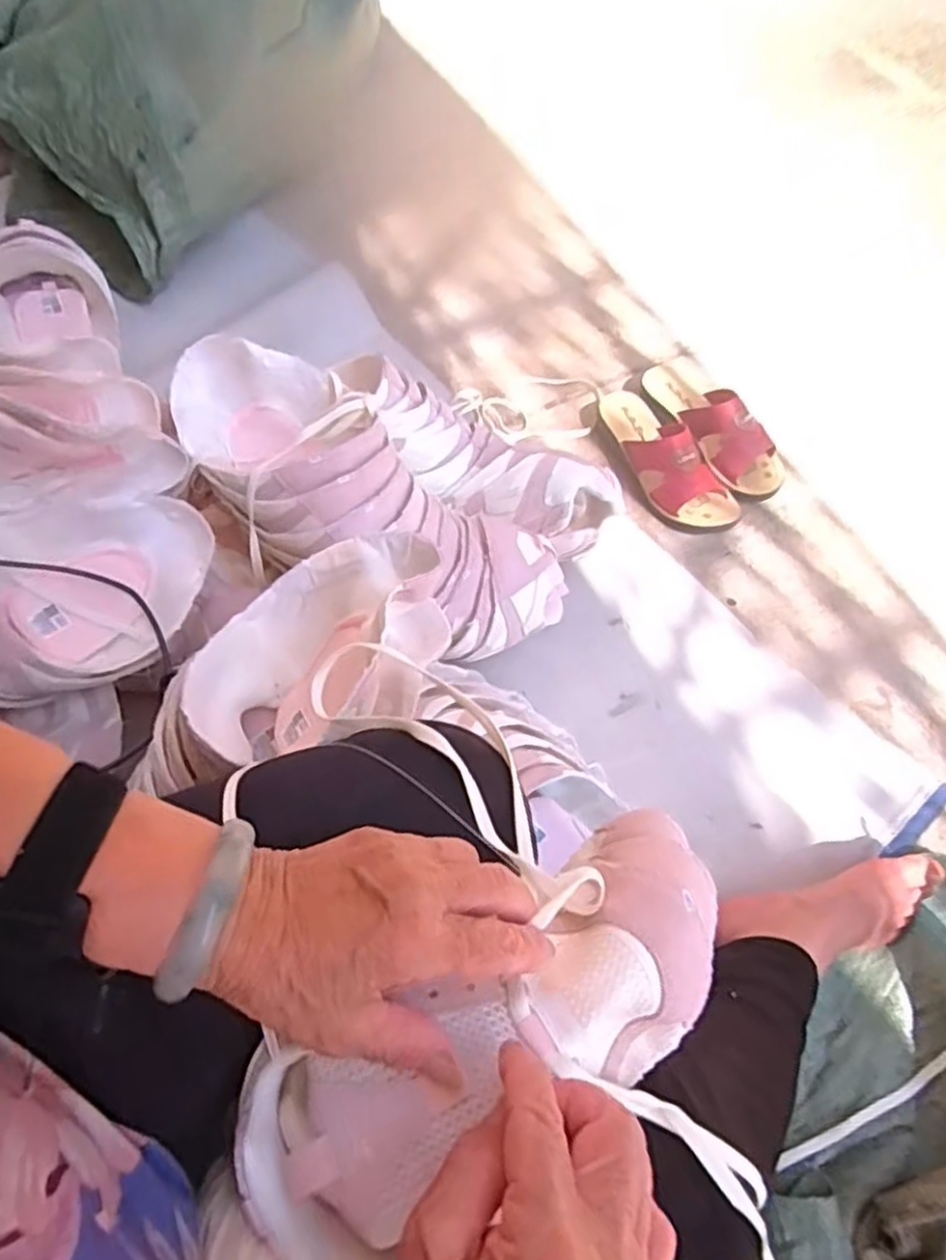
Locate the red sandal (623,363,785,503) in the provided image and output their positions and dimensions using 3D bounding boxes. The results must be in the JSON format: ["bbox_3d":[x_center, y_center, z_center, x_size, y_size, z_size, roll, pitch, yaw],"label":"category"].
[{"bbox_3d":[0.293,-0.265,0.942,0.081,0.074,0.242,-28,67,-12],"label":"red sandal"}]

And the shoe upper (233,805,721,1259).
[{"bbox_3d":[0.017,0.177,0.339,0.248,0.082,0.098,-31,67,-14],"label":"shoe upper"}]

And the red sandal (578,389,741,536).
[{"bbox_3d":[0.222,-0.215,0.907,0.085,0.080,0.237,-28,66,-12],"label":"red sandal"}]

